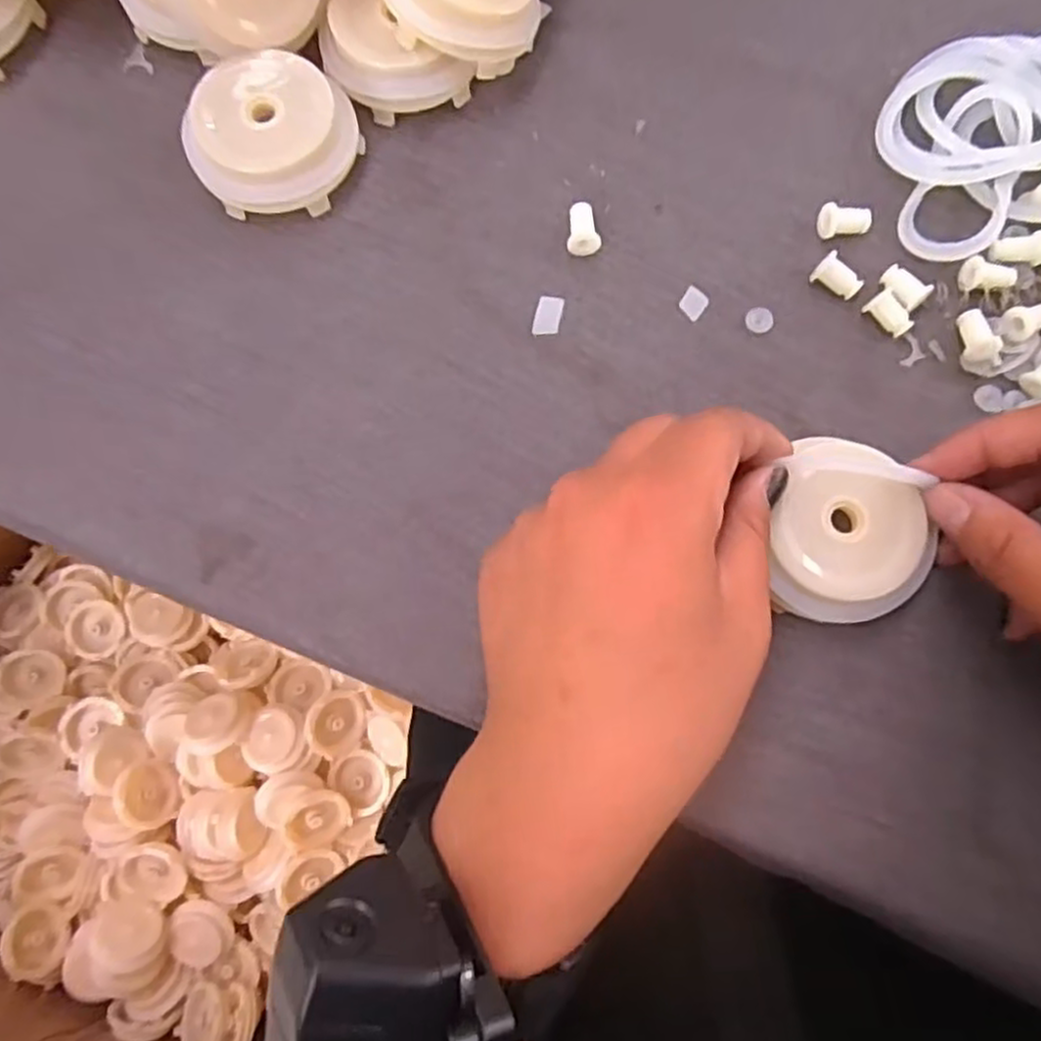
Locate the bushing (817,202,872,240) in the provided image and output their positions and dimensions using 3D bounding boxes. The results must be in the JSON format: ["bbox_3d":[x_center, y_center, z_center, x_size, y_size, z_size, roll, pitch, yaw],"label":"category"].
[{"bbox_3d":[0.114,-0.105,0.256,0.016,0.008,0.011,-4,80,-1],"label":"bushing"}]

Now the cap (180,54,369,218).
[{"bbox_3d":[-0.085,-0.133,0.254,0.054,0.021,0.049,-1,80,0],"label":"cap"}]

